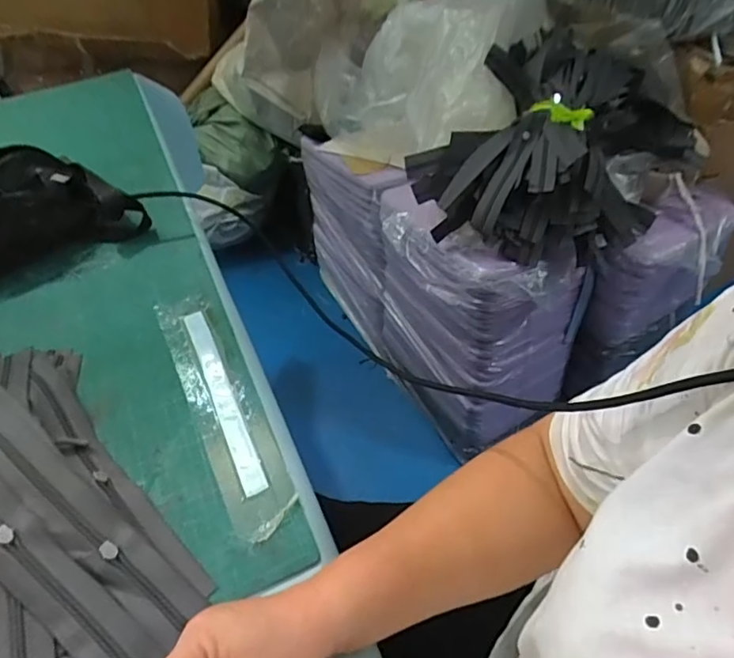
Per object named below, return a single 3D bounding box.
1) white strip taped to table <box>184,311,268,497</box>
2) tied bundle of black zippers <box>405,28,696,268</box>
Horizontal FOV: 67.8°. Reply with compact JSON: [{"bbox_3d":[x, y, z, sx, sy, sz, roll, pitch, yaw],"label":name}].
[{"bbox_3d":[-0.135,0.056,0.500,0.019,0.007,0.214,-21,52,-15],"label":"white strip taped to table"},{"bbox_3d":[0.367,-0.343,1.001,0.368,0.196,0.498,30,57,25],"label":"tied bundle of black zippers"}]

